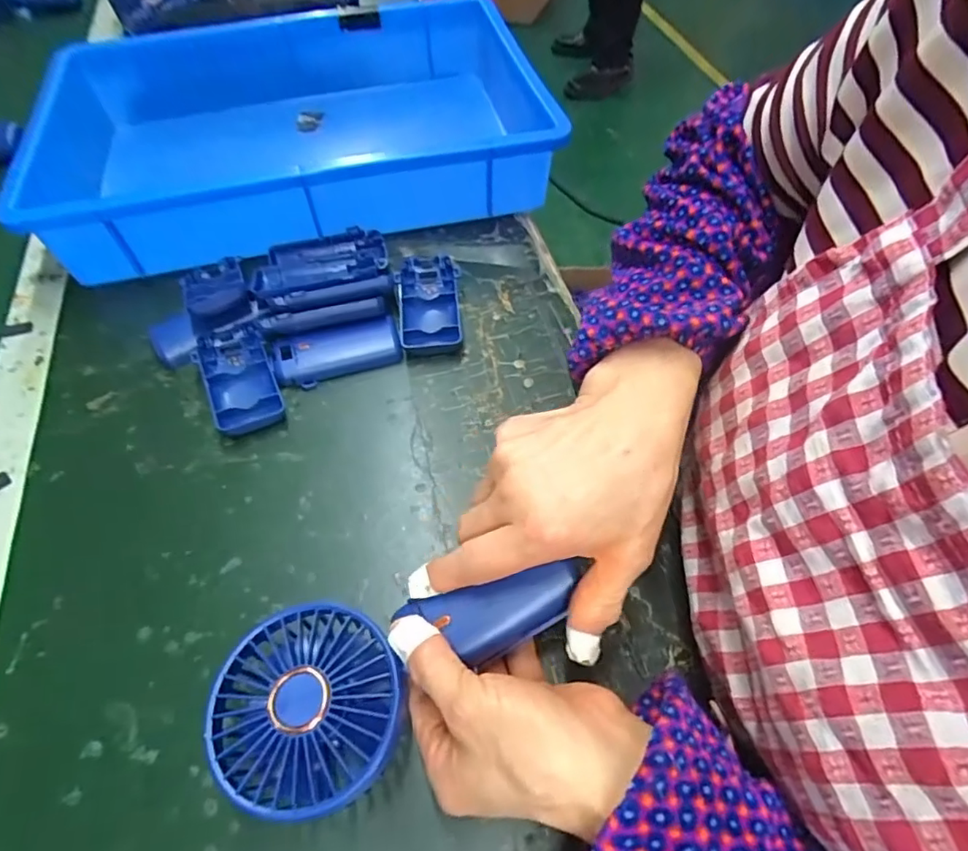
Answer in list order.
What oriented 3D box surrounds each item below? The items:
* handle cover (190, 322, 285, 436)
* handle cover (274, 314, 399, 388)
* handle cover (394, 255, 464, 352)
[{"bbox_3d":[-0.178,-0.035,0.410,0.046,0.017,0.097,-22,59,-14],"label":"handle cover"},{"bbox_3d":[-0.108,-0.055,0.414,0.090,0.018,0.036,-16,58,-11],"label":"handle cover"},{"bbox_3d":[-0.044,-0.100,0.451,0.048,0.020,0.098,-5,56,-3],"label":"handle cover"}]

